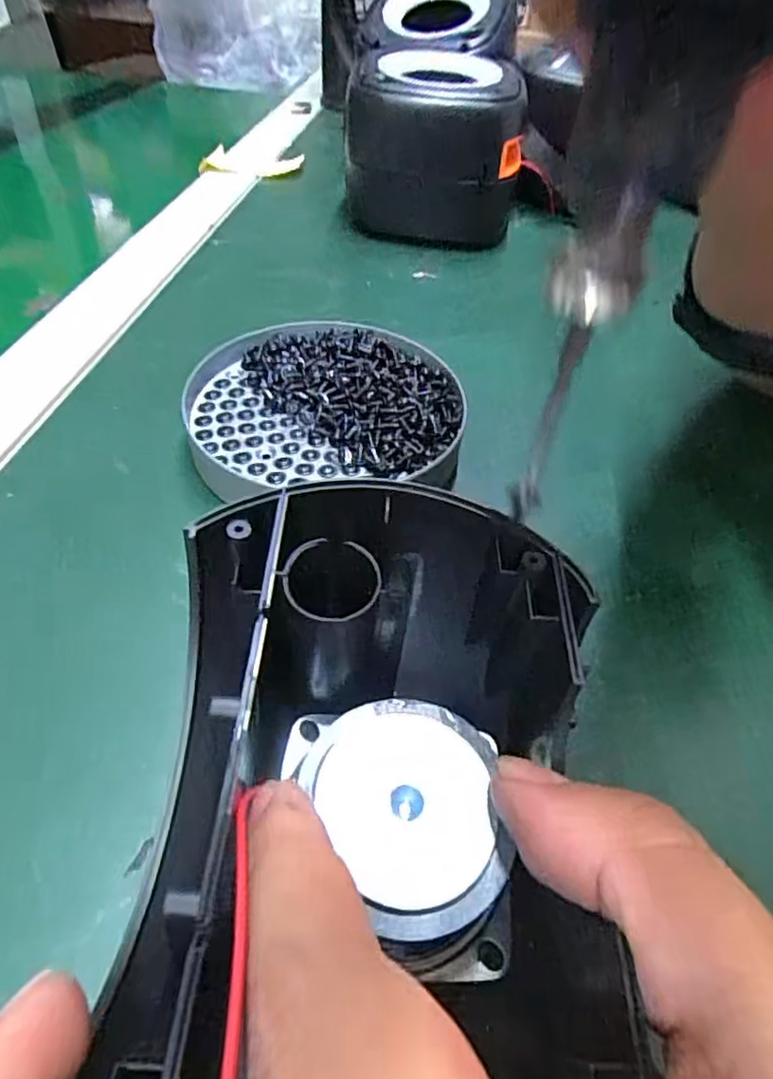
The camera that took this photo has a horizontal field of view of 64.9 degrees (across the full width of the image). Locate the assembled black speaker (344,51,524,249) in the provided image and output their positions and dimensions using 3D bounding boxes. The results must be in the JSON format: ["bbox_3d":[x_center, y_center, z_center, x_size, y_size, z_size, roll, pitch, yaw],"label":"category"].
[{"bbox_3d":[0.033,-0.257,0.400,0.107,0.086,0.108,3,48,-1],"label":"assembled black speaker"}]

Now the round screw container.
[{"bbox_3d":[-0.026,-0.055,0.256,0.110,0.025,0.095,-2,49,-5],"label":"round screw container"}]

